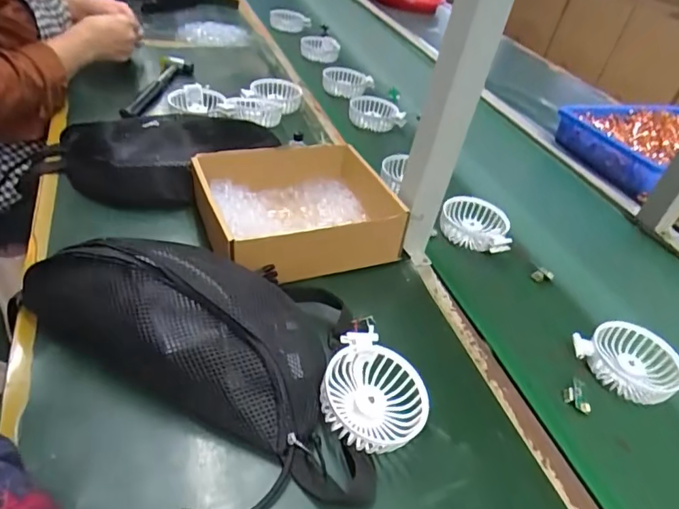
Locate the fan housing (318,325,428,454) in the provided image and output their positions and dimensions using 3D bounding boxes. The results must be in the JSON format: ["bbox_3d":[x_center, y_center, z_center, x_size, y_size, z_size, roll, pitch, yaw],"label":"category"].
[{"bbox_3d":[0.029,0.121,0.423,0.087,0.045,0.089,25,43,20],"label":"fan housing"}]

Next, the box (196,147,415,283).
[{"bbox_3d":[-0.045,-0.052,0.599,0.218,0.077,0.177,-10,43,-20],"label":"box"}]

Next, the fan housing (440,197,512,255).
[{"bbox_3d":[0.180,-0.039,0.671,0.089,0.033,0.095,13,40,6],"label":"fan housing"}]

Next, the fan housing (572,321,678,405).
[{"bbox_3d":[0.300,0.114,0.519,0.100,0.029,0.085,-12,44,-22],"label":"fan housing"}]

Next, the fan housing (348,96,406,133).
[{"bbox_3d":[0.065,-0.258,0.900,0.096,0.034,0.089,5,39,-7],"label":"fan housing"}]

